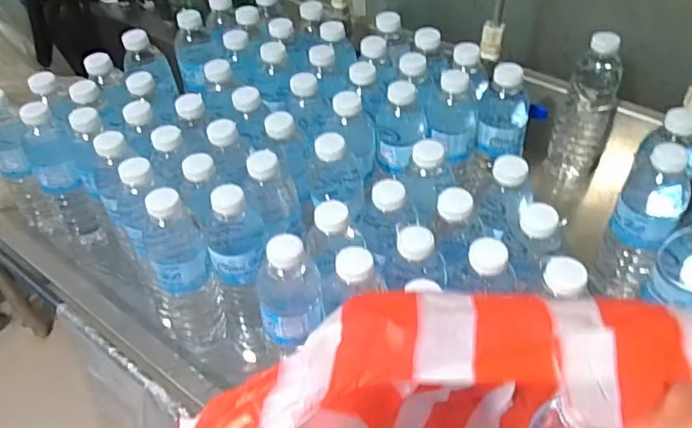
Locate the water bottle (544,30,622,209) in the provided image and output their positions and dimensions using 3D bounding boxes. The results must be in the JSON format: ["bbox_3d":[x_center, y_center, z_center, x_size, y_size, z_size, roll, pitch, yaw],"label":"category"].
[{"bbox_3d":[0.313,-0.117,0.741,0.069,0.231,0.060,19,50,19],"label":"water bottle"}]

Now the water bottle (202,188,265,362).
[{"bbox_3d":[-0.112,0.065,0.604,0.061,0.237,0.062,-9,47,-7],"label":"water bottle"}]

